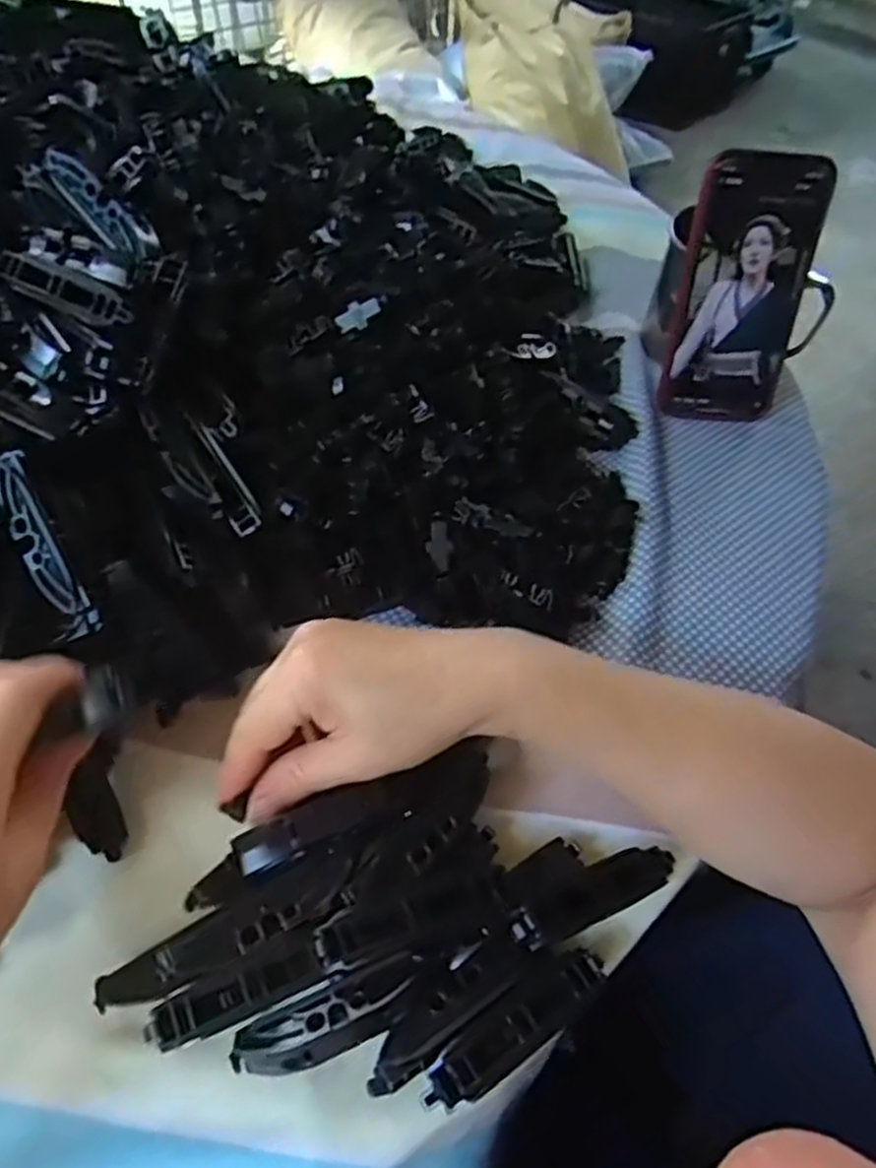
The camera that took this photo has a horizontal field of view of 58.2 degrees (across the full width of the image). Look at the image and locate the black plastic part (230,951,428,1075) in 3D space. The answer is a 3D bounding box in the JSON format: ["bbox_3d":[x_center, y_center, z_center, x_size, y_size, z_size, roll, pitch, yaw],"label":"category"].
[{"bbox_3d":[-0.038,0.155,0.282,0.070,0.013,0.023,-16,55,-17],"label":"black plastic part"}]

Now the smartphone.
[{"bbox_3d":[0.189,-0.181,0.492,0.075,0.155,0.013,7,30,4],"label":"smartphone"}]

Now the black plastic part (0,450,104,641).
[{"bbox_3d":[-0.170,-0.016,0.339,0.017,0.013,0.083,-26,92,-23],"label":"black plastic part"}]

